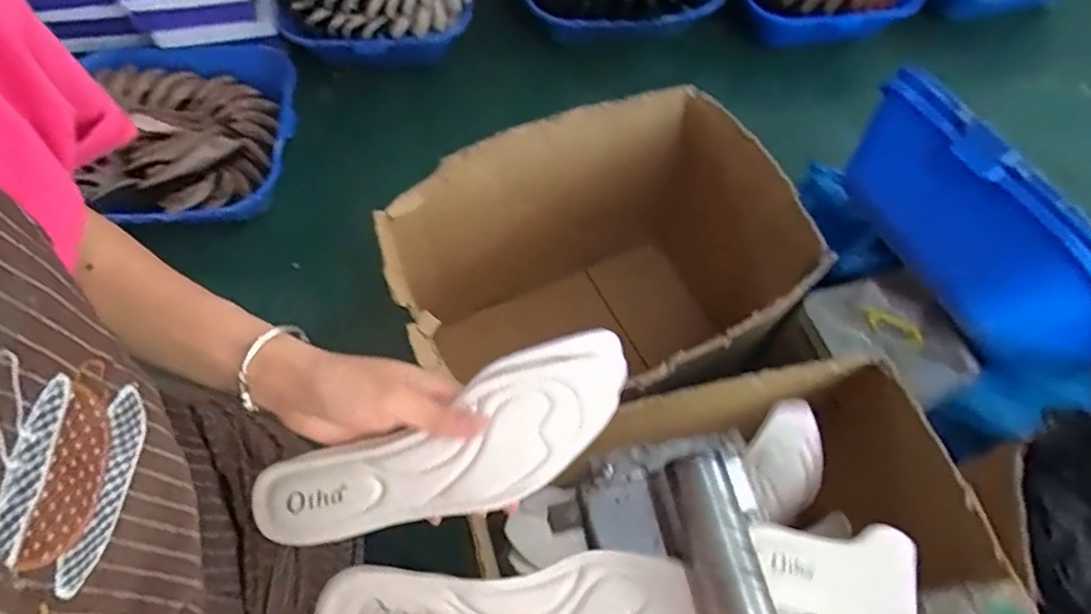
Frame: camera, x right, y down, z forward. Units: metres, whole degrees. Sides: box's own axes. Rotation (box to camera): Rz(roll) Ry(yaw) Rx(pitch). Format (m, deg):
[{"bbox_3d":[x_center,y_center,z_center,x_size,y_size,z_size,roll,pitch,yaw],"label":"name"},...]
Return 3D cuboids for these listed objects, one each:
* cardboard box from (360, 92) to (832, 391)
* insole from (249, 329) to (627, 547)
[{"bbox_3d":[0.085,-0.010,1.251,0.647,0.520,0.534,-31,67,-16],"label":"cardboard box"},{"bbox_3d":[-0.055,0.087,0.375,0.228,0.021,0.074,-25,95,-1],"label":"insole"}]

